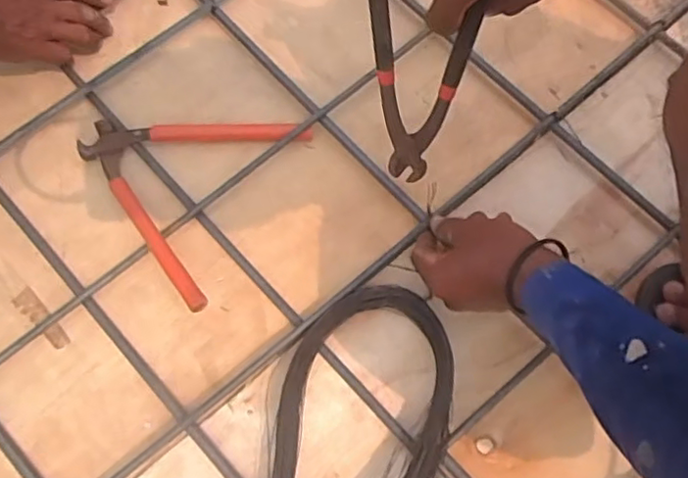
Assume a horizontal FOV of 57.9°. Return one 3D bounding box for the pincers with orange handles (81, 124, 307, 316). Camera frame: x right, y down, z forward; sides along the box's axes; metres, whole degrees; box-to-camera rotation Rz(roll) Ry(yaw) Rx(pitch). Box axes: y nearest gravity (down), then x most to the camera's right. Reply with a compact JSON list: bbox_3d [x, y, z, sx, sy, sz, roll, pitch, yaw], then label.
[{"bbox_3d":[-0.158,-0.061,0.580,0.183,0.041,0.207,24,71,8],"label":"pincers with orange handles"}]

